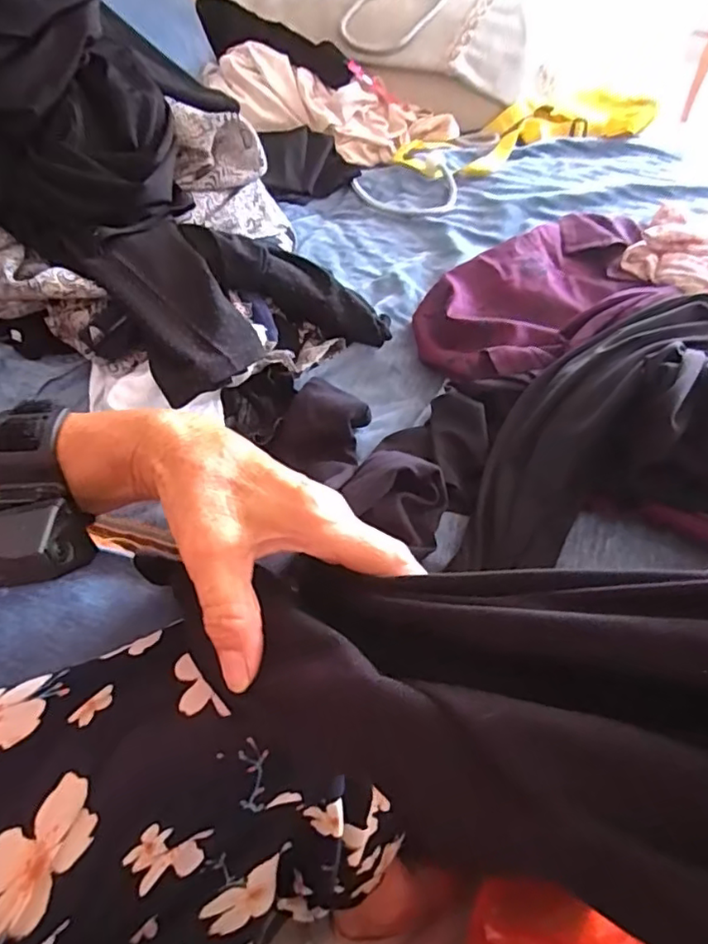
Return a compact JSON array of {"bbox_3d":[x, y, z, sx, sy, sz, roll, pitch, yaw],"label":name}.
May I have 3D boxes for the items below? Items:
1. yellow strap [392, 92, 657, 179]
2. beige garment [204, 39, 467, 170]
[{"bbox_3d":[0.266,-0.500,0.860,0.412,0.032,0.149,-22,55,-20],"label":"yellow strap"},{"bbox_3d":[-0.041,-0.526,0.854,0.359,0.095,0.106,12,51,7],"label":"beige garment"}]

